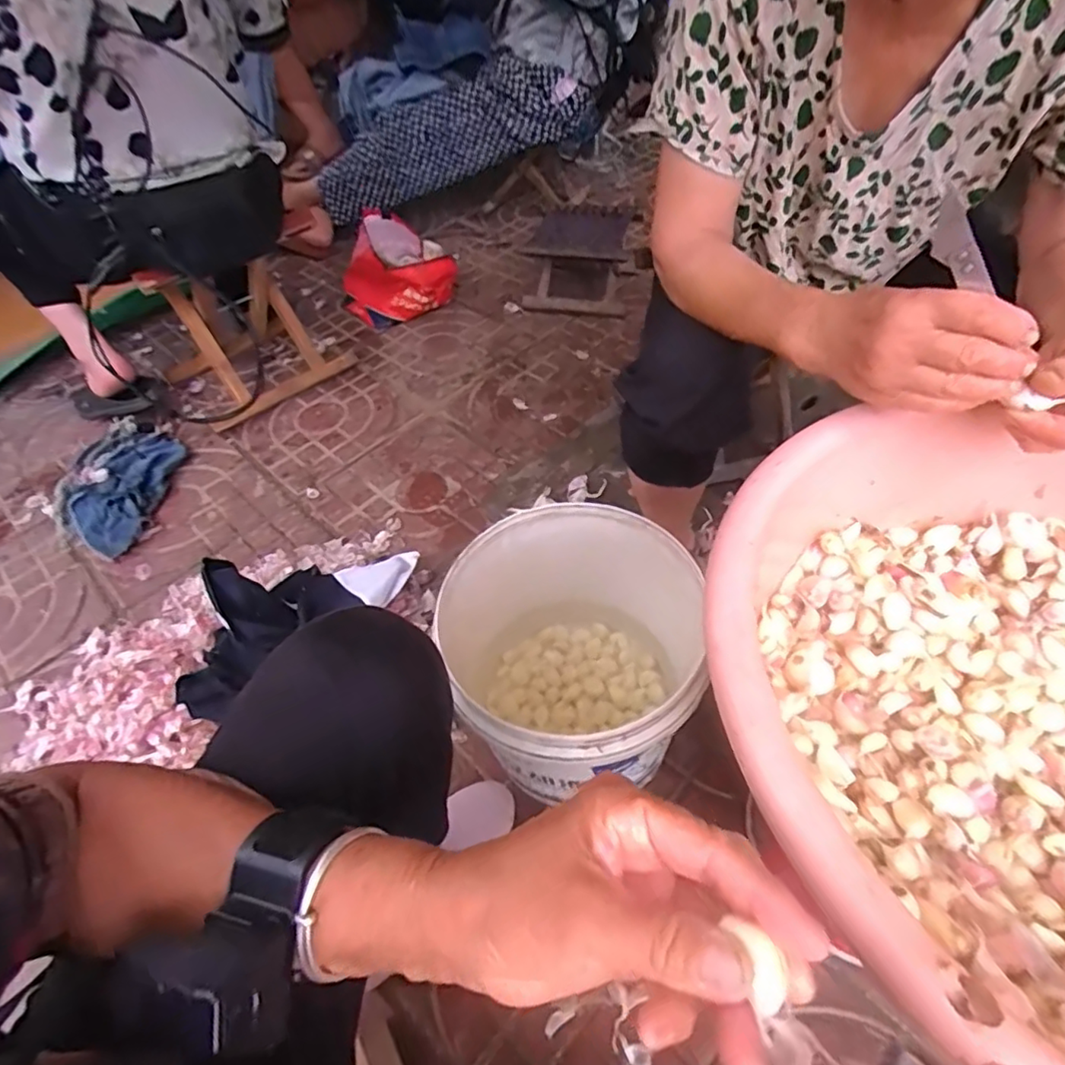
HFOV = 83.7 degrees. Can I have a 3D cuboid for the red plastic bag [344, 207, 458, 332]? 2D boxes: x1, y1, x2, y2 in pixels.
[{"bbox_3d":[-0.298,-0.588,1.329,0.249,0.156,0.204,-9,51,-1],"label":"red plastic bag"}]

